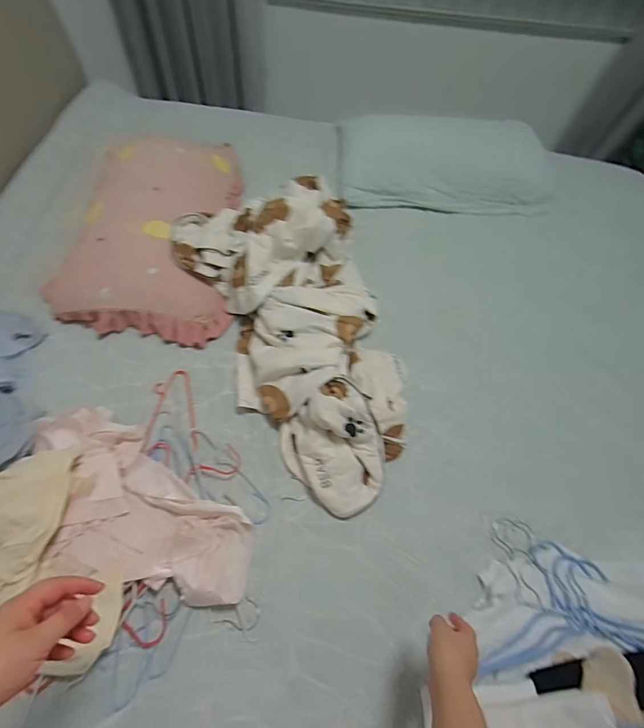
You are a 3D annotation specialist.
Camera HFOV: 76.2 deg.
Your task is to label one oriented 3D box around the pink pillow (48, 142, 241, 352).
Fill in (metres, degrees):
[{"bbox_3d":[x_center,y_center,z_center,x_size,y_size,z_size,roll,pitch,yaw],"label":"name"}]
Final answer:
[{"bbox_3d":[-0.426,-0.379,1.058,0.452,0.123,0.656,7,60,1],"label":"pink pillow"}]

